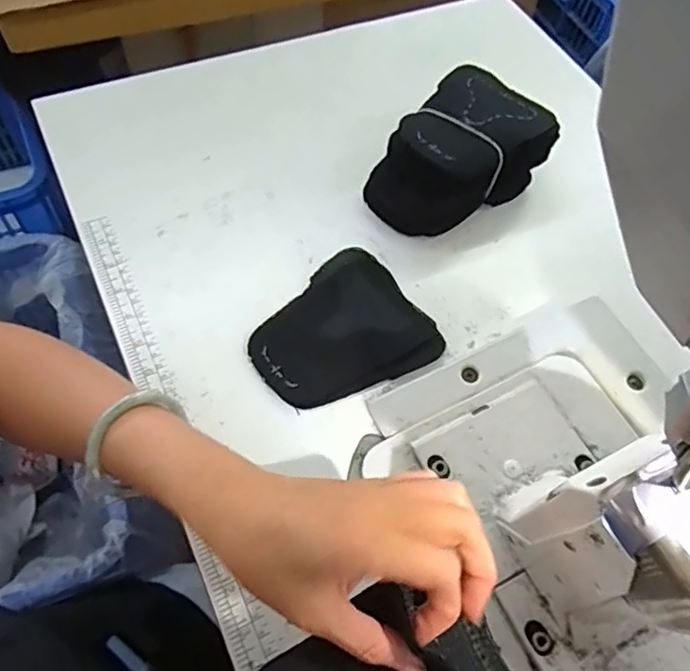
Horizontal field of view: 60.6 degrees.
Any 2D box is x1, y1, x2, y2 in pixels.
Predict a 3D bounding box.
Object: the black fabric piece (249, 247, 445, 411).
[{"bbox_3d":[-0.005,-0.005,0.447,0.129,0.006,0.110,-30,65,-16],"label":"black fabric piece"}]

